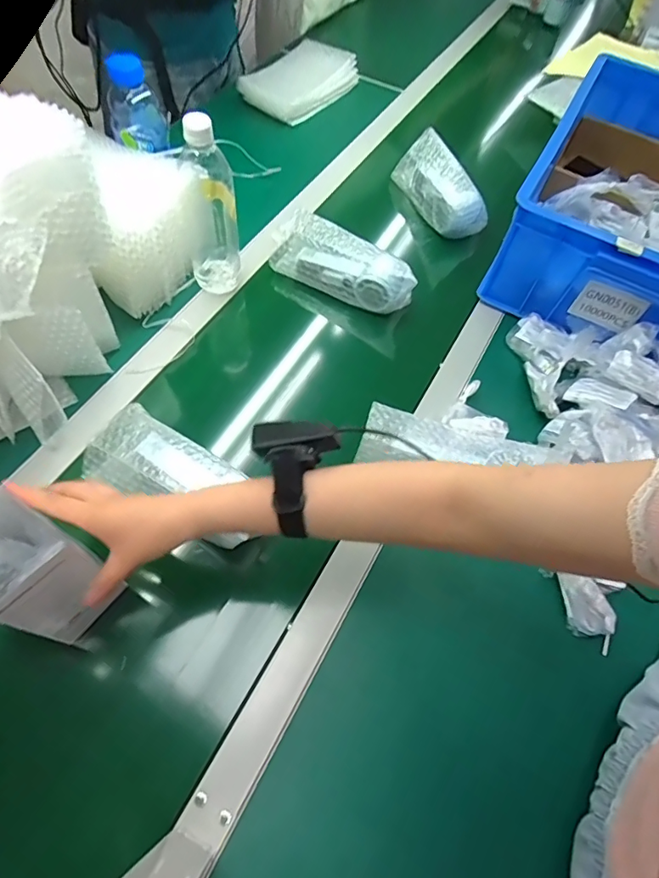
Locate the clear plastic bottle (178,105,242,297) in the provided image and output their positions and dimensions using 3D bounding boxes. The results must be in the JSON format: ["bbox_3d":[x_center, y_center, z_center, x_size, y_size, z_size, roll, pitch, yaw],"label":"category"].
[{"bbox_3d":[-0.157,-0.303,0.635,0.069,0.222,0.082,-14,63,-11],"label":"clear plastic bottle"}]

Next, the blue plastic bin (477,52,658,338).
[{"bbox_3d":[0.499,-0.344,0.733,0.384,0.160,0.487,26,62,10],"label":"blue plastic bin"}]

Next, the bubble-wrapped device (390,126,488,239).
[{"bbox_3d":[0.178,-0.413,0.807,0.067,0.078,0.190,-23,65,-16],"label":"bubble-wrapped device"}]

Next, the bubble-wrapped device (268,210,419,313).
[{"bbox_3d":[0.023,-0.250,0.700,0.205,0.065,0.071,24,62,10],"label":"bubble-wrapped device"}]

